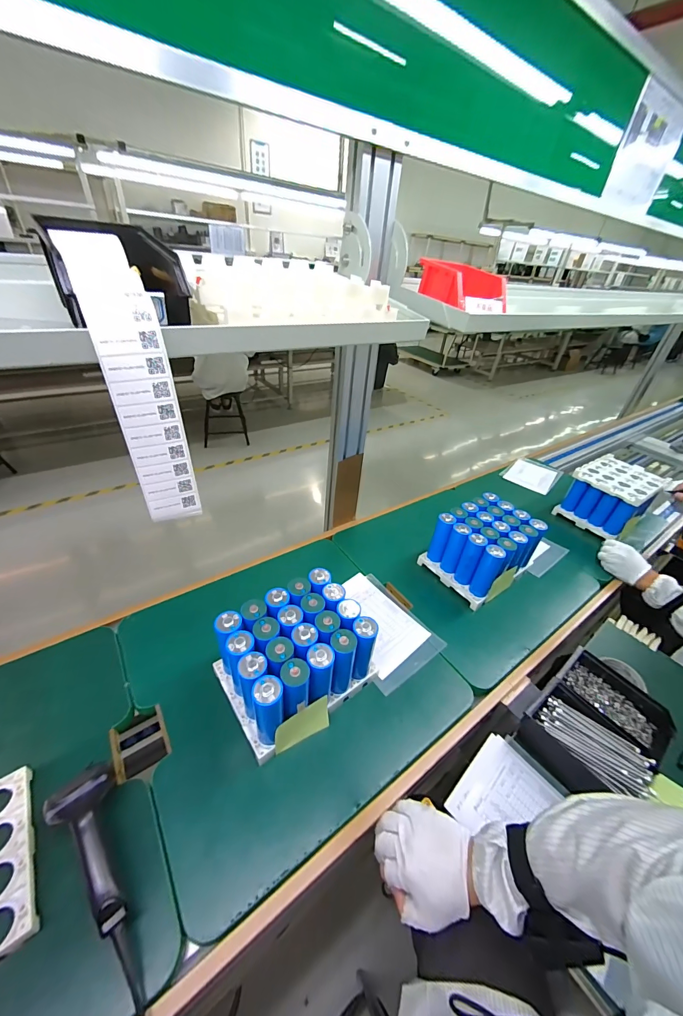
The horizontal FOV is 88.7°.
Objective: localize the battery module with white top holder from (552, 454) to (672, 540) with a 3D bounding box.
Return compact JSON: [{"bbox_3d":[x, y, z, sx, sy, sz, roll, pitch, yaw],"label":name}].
[{"bbox_3d":[0.803,-0.041,1.048,0.252,0.140,0.185,-25,46,-34],"label":"battery module with white top holder"}]

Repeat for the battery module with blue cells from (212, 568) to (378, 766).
[{"bbox_3d":[-0.074,0.240,0.568,0.218,0.152,0.171,-22,45,-32],"label":"battery module with blue cells"}]

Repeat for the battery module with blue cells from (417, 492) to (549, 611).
[{"bbox_3d":[0.328,0.092,0.818,0.211,0.146,0.166,-21,44,-31],"label":"battery module with blue cells"}]

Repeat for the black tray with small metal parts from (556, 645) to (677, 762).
[{"bbox_3d":[0.464,0.340,0.604,0.114,0.043,0.167,-20,44,-30],"label":"black tray with small metal parts"}]

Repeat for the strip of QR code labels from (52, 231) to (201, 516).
[{"bbox_3d":[-0.218,-0.121,0.372,0.059,0.250,0.121,-20,44,-30],"label":"strip of QR code labels"}]

